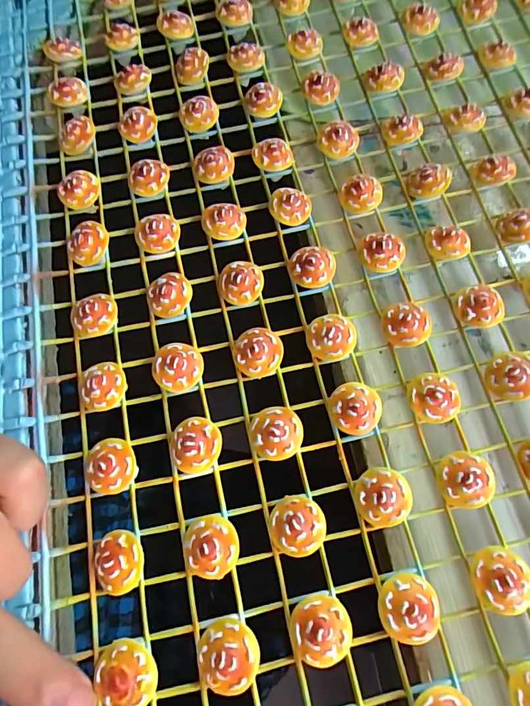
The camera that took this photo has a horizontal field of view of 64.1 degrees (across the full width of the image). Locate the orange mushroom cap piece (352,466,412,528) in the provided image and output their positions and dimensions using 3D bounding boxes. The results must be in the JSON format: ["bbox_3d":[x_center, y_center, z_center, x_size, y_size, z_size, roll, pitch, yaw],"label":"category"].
[{"bbox_3d":[0.042,0.052,0.152,0.019,0.011,0.020,0,69,1],"label":"orange mushroom cap piece"}]

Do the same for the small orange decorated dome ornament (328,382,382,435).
[{"bbox_3d":[0.035,0.021,0.163,0.019,0.010,0.019,-6,69,-1],"label":"small orange decorated dome ornament"}]

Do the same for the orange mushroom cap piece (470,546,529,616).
[{"bbox_3d":[0.080,0.076,0.142,0.018,0.007,0.019,0,69,1],"label":"orange mushroom cap piece"}]

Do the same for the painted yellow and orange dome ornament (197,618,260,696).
[{"bbox_3d":[-0.012,0.097,0.136,0.019,0.011,0.019,0,69,1],"label":"painted yellow and orange dome ornament"}]

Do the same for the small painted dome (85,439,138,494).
[{"bbox_3d":[-0.057,0.042,0.157,0.019,0.010,0.019,0,69,1],"label":"small painted dome"}]

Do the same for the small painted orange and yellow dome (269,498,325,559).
[{"bbox_3d":[0.011,0.061,0.150,0.019,0.009,0.018,-4,69,0],"label":"small painted orange and yellow dome"}]

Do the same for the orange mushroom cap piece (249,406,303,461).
[{"bbox_3d":[0.004,0.031,0.161,0.019,0.010,0.019,-4,69,0],"label":"orange mushroom cap piece"}]

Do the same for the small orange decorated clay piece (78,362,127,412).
[{"bbox_3d":[-0.064,0.014,0.168,0.019,0.010,0.018,-13,70,-4],"label":"small orange decorated clay piece"}]

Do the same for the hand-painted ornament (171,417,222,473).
[{"bbox_3d":[-0.025,0.035,0.160,0.018,0.012,0.020,12,70,6],"label":"hand-painted ornament"}]

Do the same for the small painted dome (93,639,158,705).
[{"bbox_3d":[-0.043,0.101,0.132,0.020,0.005,0.019,0,73,-1],"label":"small painted dome"}]

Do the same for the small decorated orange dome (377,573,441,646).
[{"bbox_3d":[0.047,0.084,0.140,0.019,0.012,0.019,0,69,1],"label":"small decorated orange dome"}]

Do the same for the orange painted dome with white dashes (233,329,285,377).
[{"bbox_3d":[-0.003,0.000,0.173,0.019,0.011,0.019,0,69,1],"label":"orange painted dome with white dashes"}]

